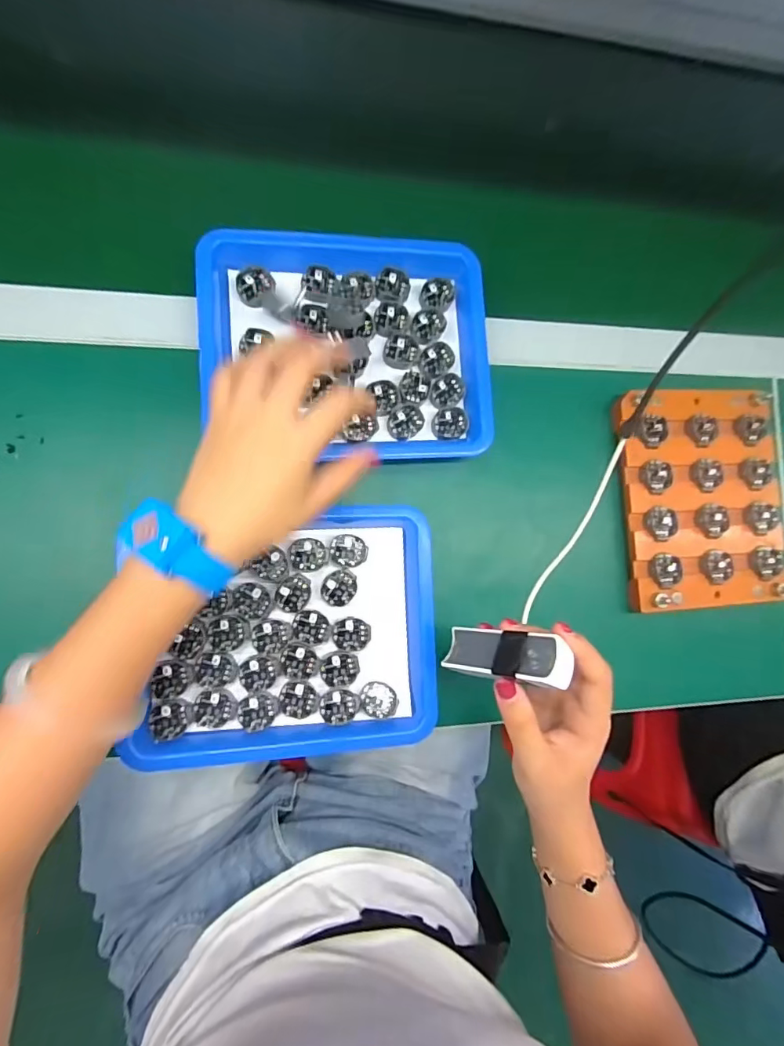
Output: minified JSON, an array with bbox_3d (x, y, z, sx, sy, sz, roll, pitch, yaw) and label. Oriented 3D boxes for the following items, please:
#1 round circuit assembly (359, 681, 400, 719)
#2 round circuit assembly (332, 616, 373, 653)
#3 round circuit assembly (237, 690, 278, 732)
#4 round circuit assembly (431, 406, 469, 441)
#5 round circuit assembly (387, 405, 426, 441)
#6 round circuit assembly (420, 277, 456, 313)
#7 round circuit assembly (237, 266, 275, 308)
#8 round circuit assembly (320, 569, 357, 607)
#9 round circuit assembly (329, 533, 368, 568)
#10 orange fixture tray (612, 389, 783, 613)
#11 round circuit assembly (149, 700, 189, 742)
[{"bbox_3d":[-0.009,0.131,0.360,0.025,0.004,0.027,1,85,-9],"label":"round circuit assembly"},{"bbox_3d":[-0.030,0.083,0.362,0.029,0.004,0.025,6,85,-8],"label":"round circuit assembly"},{"bbox_3d":[-0.095,0.134,0.346,0.028,0.004,0.026,1,85,-9],"label":"round circuit assembly"},{"bbox_3d":[0.047,-0.080,0.391,0.031,0.004,0.026,-19,89,-10],"label":"round circuit assembly"},{"bbox_3d":[0.011,-0.081,0.386,0.030,0.006,0.026,-40,92,-10],"label":"round circuit assembly"},{"bbox_3d":[0.038,-0.188,0.395,0.028,0.004,0.029,1,85,-9],"label":"round circuit assembly"},{"bbox_3d":[-0.106,-0.182,0.372,0.026,0.009,0.031,28,82,-6],"label":"round circuit assembly"},{"bbox_3d":[-0.040,0.049,0.364,0.025,0.004,0.026,1,85,-9],"label":"round circuit assembly"},{"bbox_3d":[-0.032,0.021,0.367,0.028,0.004,0.024,6,85,-8],"label":"round circuit assembly"},{"bbox_3d":[0.277,-0.023,0.434,0.155,0.031,0.189,-3,86,-9],"label":"orange fixture tray"},{"bbox_3d":[-0.154,0.136,0.333,0.023,0.007,0.025,1,85,-9],"label":"round circuit assembly"}]

